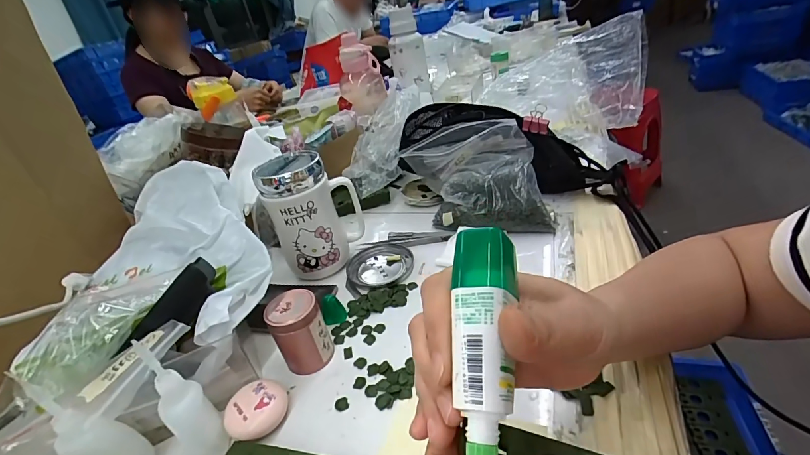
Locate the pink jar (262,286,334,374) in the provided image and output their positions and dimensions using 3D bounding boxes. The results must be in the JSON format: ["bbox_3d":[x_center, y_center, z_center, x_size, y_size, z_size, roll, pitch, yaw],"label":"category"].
[{"bbox_3d":[-0.095,0.094,0.346,0.043,0.063,0.041,-9,31,5],"label":"pink jar"}]

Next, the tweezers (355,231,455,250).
[{"bbox_3d":[-0.003,0.016,0.493,0.126,0.017,0.017,-6,32,11],"label":"tweezers"}]

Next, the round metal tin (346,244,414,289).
[{"bbox_3d":[-0.030,0.049,0.461,0.076,0.014,0.078,-9,31,5],"label":"round metal tin"}]

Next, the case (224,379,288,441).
[{"bbox_3d":[-0.118,0.145,0.309,0.044,0.018,0.045,-9,31,5],"label":"case"}]

